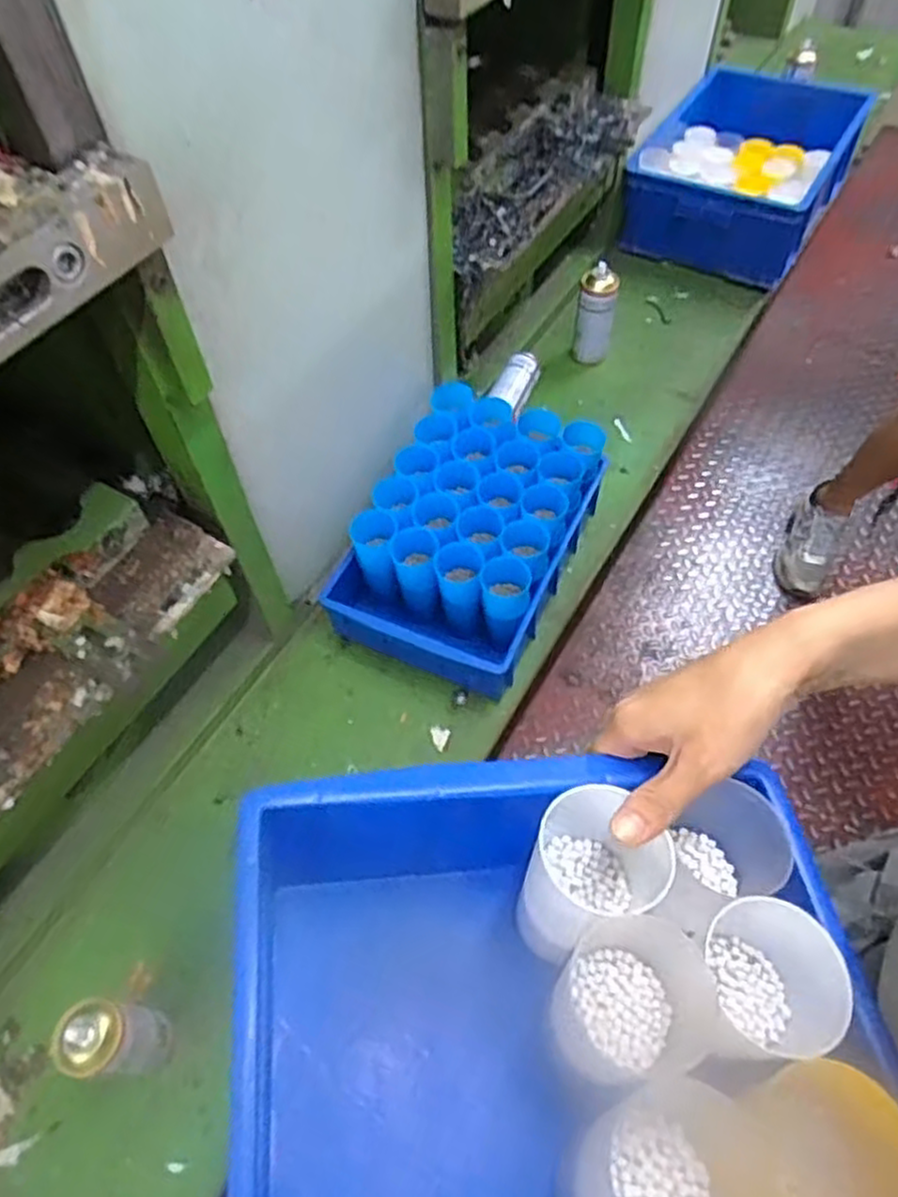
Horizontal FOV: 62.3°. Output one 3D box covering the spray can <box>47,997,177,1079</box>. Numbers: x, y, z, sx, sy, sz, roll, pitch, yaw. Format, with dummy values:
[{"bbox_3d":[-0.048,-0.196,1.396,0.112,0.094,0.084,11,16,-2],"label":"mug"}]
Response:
[{"bbox_3d":[-0.322,0.433,0.731,0.060,0.161,0.060,-1,57,1],"label":"spray can"}]

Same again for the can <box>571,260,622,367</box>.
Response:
[{"bbox_3d":[0.251,-0.488,1.276,0.063,0.154,0.057,11,58,9],"label":"can"}]

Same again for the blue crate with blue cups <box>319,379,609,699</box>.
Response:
[{"bbox_3d":[0.032,-0.085,1.046,0.269,0.173,0.380,21,60,14],"label":"blue crate with blue cups"}]

